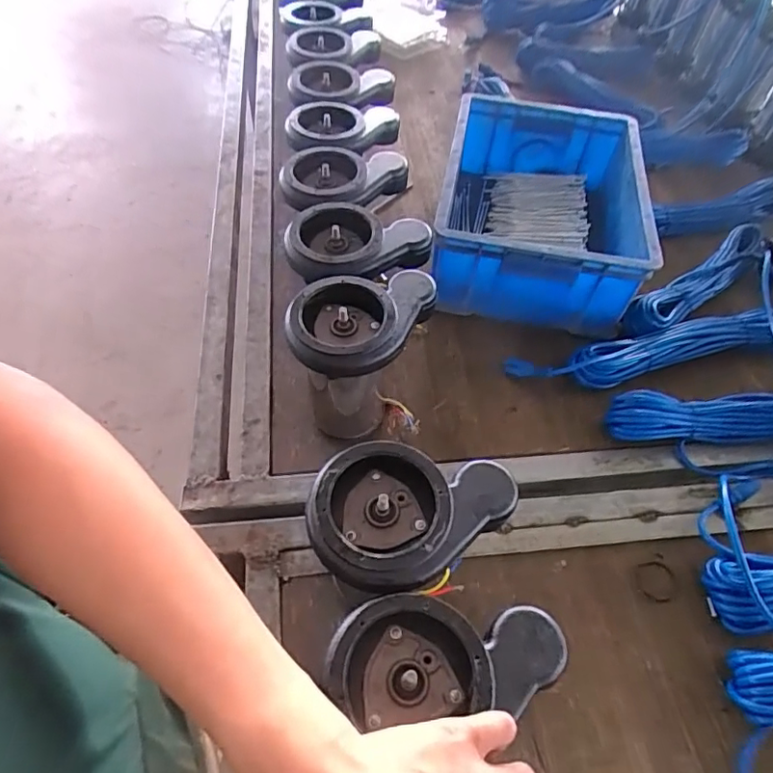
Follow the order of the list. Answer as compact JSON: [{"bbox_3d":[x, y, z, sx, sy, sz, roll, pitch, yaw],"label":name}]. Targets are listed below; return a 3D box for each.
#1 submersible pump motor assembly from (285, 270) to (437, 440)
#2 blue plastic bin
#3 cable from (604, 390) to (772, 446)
[{"bbox_3d":[-0.028,-0.019,0.634,0.160,0.188,0.126,-4,53,-7],"label":"submersible pump motor assembly"},{"bbox_3d":[0.243,-0.297,0.878,0.296,0.130,0.432,11,53,4],"label":"blue plastic bin"},{"bbox_3d":[0.452,0.040,0.693,0.351,0.059,0.066,2,53,-3],"label":"cable"}]

